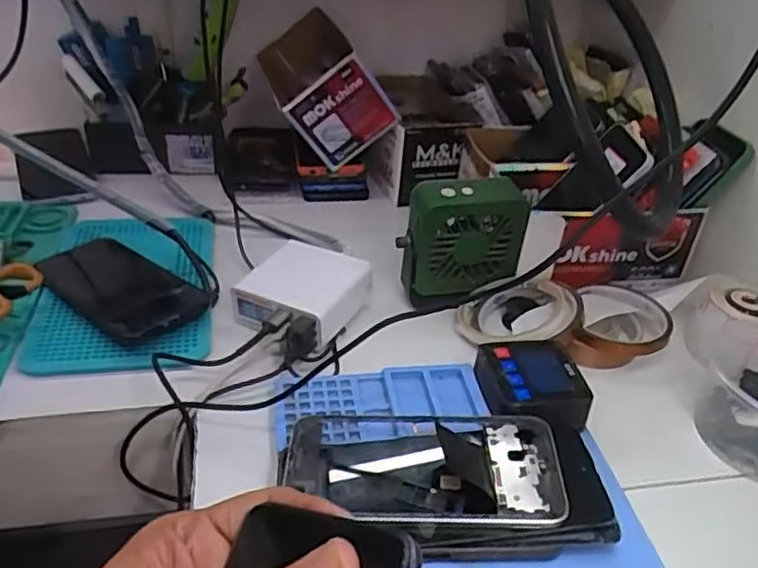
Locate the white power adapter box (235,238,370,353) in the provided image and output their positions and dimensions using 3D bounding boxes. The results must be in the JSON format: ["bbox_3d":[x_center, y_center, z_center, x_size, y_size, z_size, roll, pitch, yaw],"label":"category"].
[{"bbox_3d":[-0.061,0.002,0.560,0.090,0.033,0.097,18,37,19],"label":"white power adapter box"}]

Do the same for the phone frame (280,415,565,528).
[{"bbox_3d":[0.026,0.113,0.409,0.168,0.011,0.079,-1,36,4],"label":"phone frame"}]

